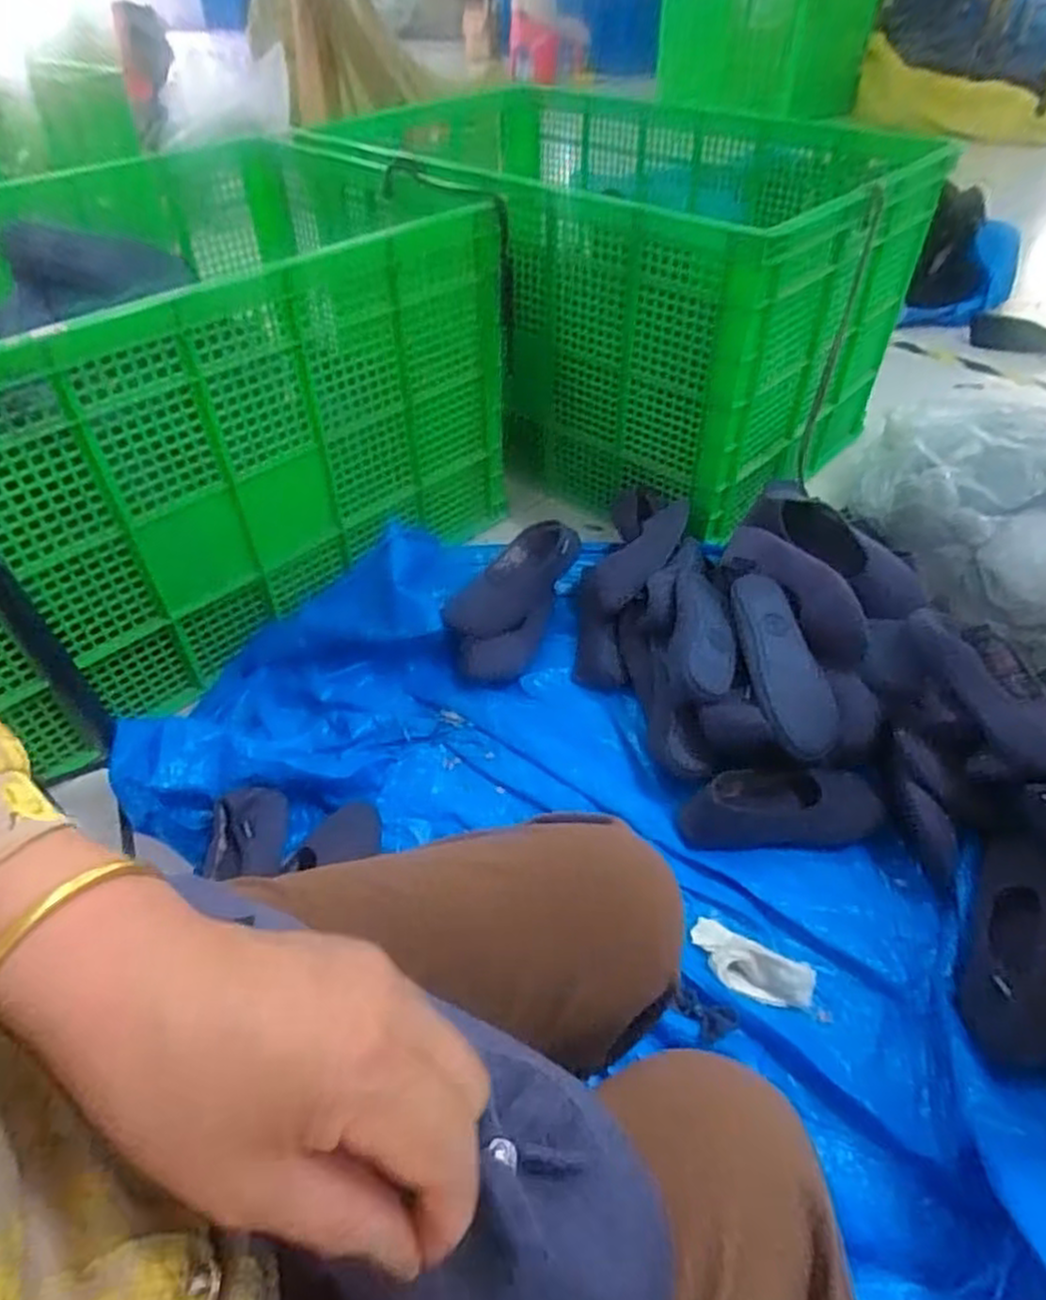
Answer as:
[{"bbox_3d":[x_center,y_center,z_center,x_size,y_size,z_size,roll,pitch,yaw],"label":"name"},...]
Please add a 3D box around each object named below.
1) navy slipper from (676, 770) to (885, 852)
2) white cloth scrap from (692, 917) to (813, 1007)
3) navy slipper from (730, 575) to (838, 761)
[{"bbox_3d":[0.313,0.191,0.919,0.235,0.060,0.091,-2,46,0],"label":"navy slipper"},{"bbox_3d":[0.239,0.333,0.788,0.134,0.040,0.059,27,52,25],"label":"white cloth scrap"},{"bbox_3d":[0.322,0.011,0.944,0.106,0.055,0.255,-10,65,-7],"label":"navy slipper"}]

